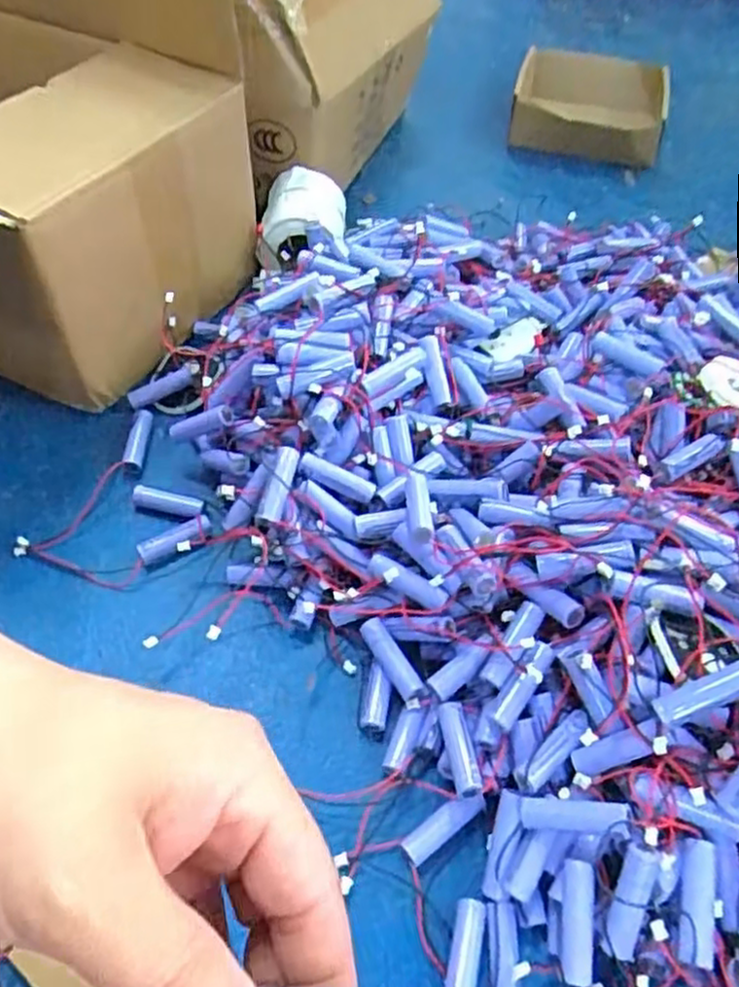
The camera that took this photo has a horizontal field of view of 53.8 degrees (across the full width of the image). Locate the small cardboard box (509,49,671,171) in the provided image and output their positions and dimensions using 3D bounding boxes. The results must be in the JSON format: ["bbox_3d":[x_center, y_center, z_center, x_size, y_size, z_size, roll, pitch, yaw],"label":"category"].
[{"bbox_3d":[0.248,-0.443,0.826,0.164,0.057,0.151,15,54,10],"label":"small cardboard box"}]

